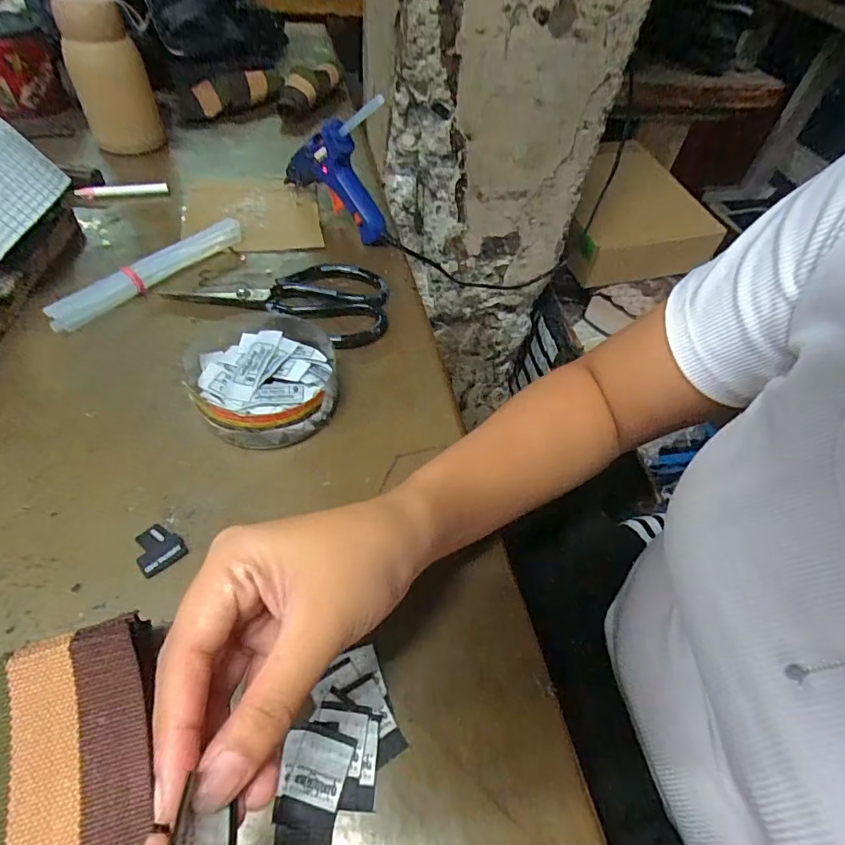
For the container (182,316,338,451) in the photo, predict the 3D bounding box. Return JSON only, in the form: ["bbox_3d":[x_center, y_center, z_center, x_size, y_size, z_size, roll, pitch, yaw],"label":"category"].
[{"bbox_3d":[-0.113,-0.031,0.342,0.100,0.038,0.103,3,51,-4],"label":"container"}]

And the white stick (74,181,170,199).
[{"bbox_3d":[-0.313,-0.241,0.507,0.087,0.014,0.010,-10,53,-14],"label":"white stick"}]

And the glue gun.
[{"bbox_3d":[-0.087,-0.254,0.466,0.137,0.121,0.028,37,57,22],"label":"glue gun"}]

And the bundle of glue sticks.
[{"bbox_3d":[-0.230,-0.131,0.419,0.020,0.023,0.177,34,56,19],"label":"bundle of glue sticks"}]

